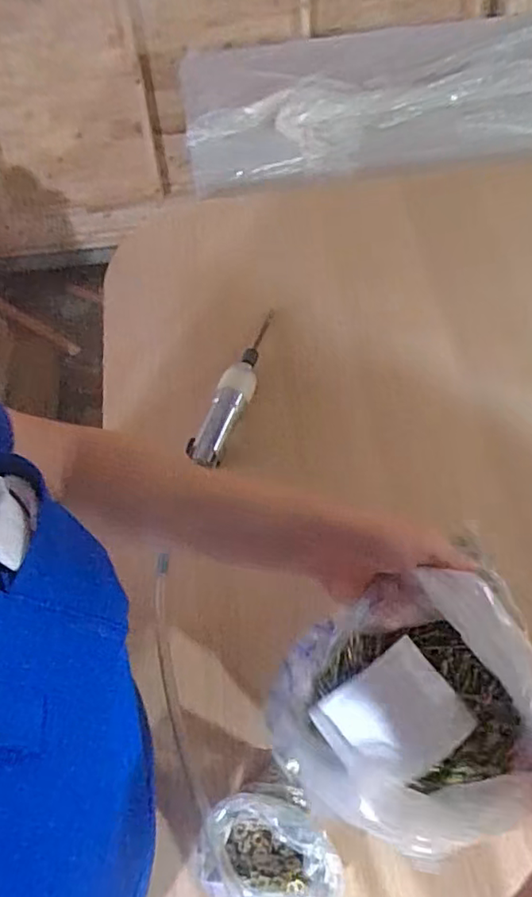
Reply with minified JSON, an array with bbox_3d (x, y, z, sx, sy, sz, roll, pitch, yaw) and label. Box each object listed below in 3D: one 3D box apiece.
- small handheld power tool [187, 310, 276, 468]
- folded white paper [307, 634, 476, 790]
[{"bbox_3d":[-0.038,-0.067,0.682,0.041,0.035,0.196,17,66,10],"label":"small handheld power tool"},{"bbox_3d":[0.090,0.197,0.424,0.095,0.014,0.074,-37,65,0],"label":"folded white paper"}]

